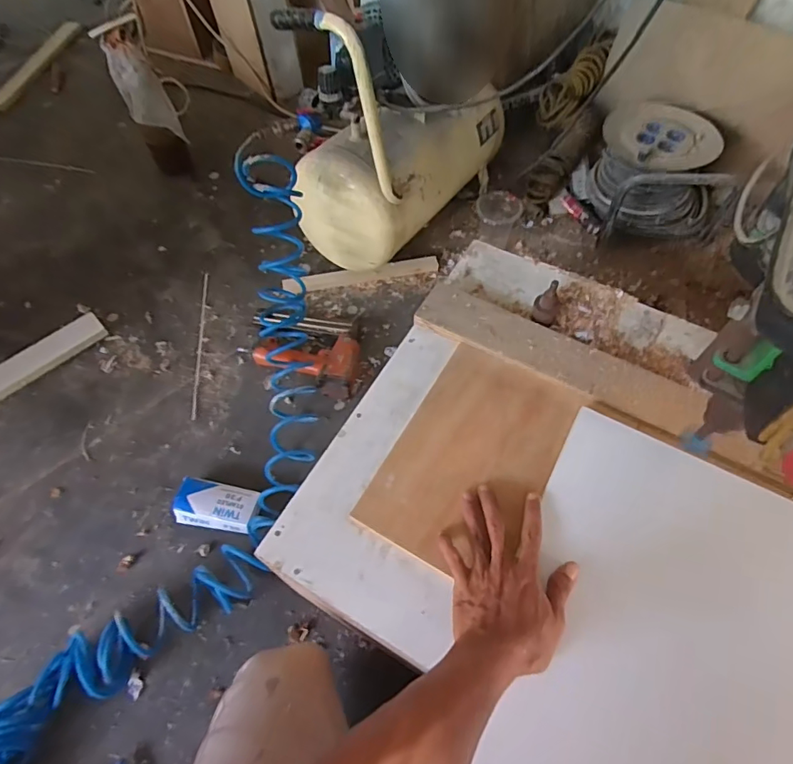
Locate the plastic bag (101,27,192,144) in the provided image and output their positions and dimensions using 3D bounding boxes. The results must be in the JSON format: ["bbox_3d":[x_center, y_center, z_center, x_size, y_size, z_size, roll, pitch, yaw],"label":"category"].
[{"bbox_3d":[-0.544,-0.623,1.089,0.096,0.224,0.048,-27,62,-14],"label":"plastic bag"}]

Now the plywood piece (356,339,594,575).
[{"bbox_3d":[0.091,0.086,0.597,0.174,0.016,0.267,26,66,15],"label":"plywood piece"}]

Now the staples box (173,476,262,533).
[{"bbox_3d":[-0.284,0.197,0.802,0.137,0.036,0.069,8,60,6],"label":"staples box"}]

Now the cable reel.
[{"bbox_3d":[0.528,-0.430,1.037,0.218,0.161,0.275,3,59,3],"label":"cable reel"}]

